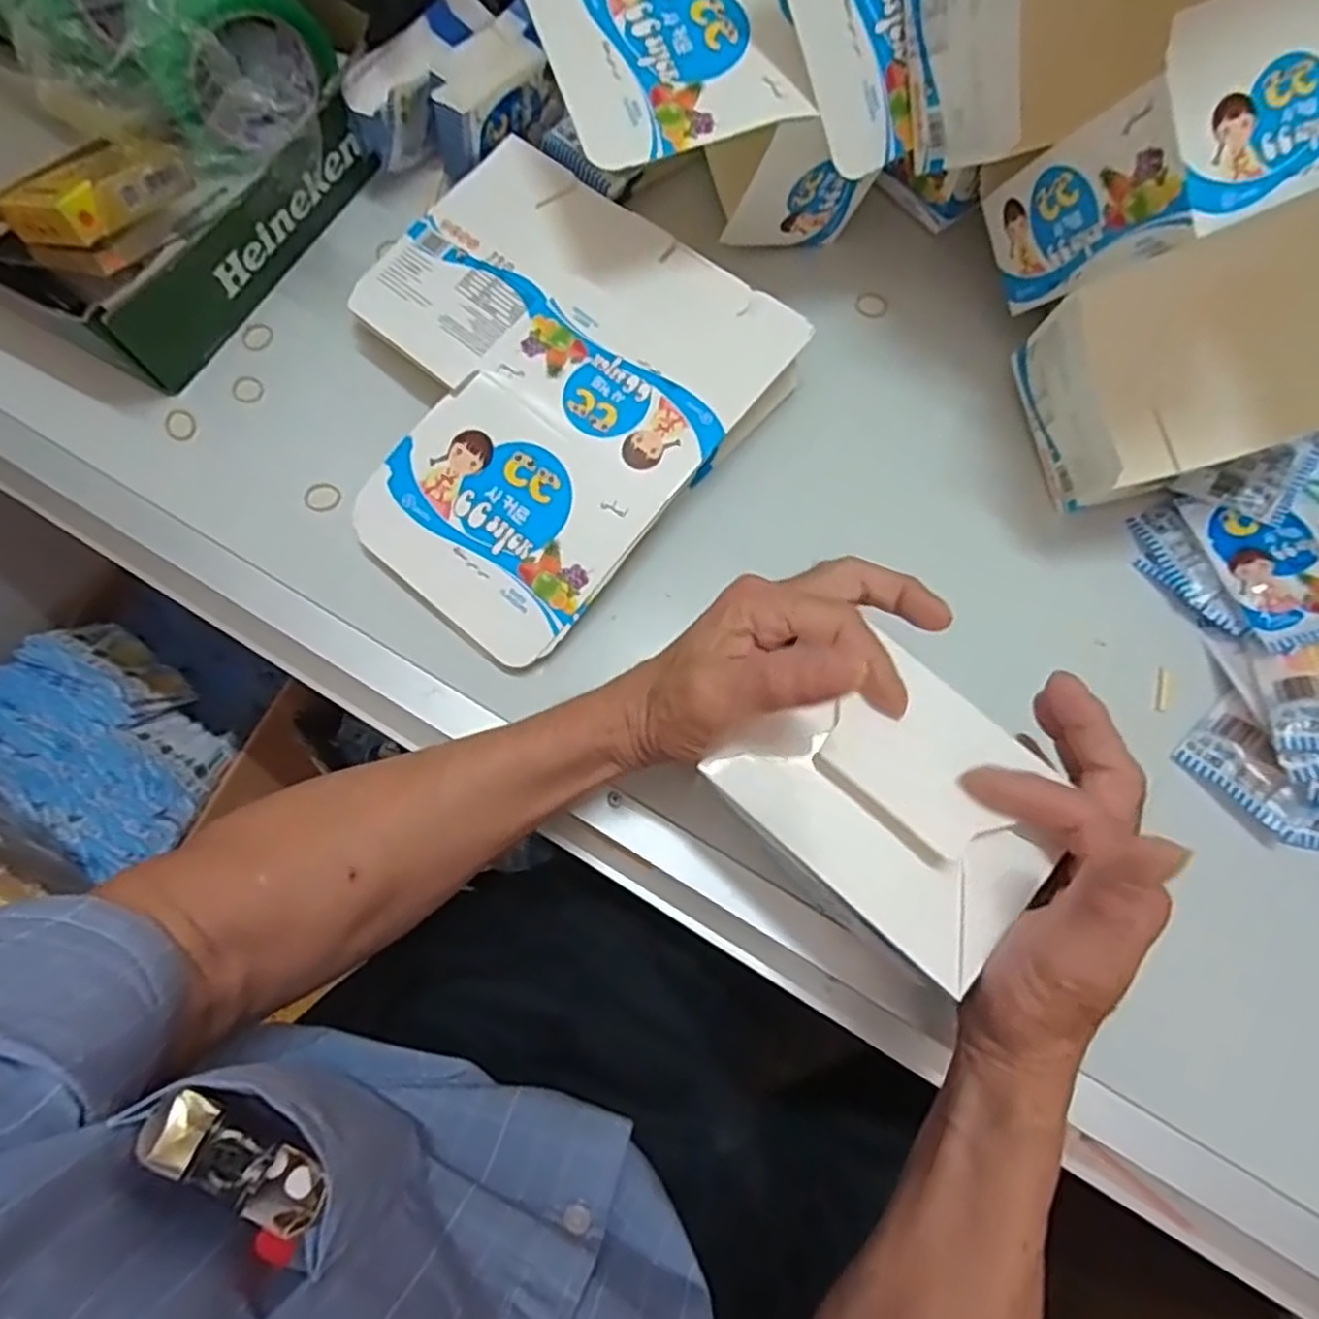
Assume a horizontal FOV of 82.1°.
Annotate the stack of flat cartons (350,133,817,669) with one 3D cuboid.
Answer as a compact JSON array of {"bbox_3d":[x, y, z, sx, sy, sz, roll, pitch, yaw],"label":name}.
[{"bbox_3d":[-0.084,-0.160,0.454,0.238,0.050,0.254,36,78,10],"label":"stack of flat cartons"}]

